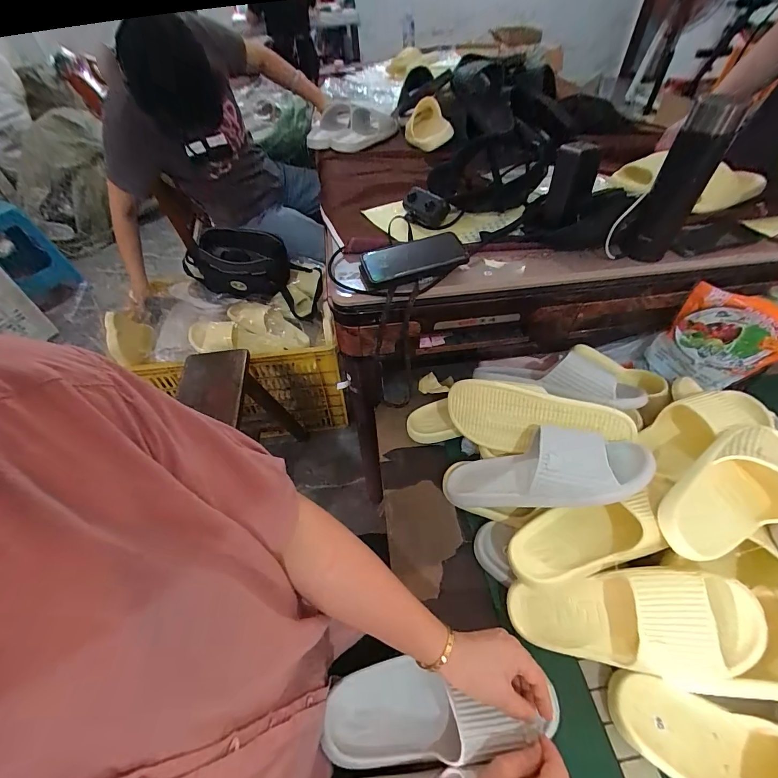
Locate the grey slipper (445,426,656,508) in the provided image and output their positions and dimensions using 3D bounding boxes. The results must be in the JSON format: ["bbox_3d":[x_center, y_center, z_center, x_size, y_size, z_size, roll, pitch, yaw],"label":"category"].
[{"bbox_3d":[0.199,0.114,0.506,0.267,0.073,0.107,-19,41,33],"label":"grey slipper"}]

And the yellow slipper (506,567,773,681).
[{"bbox_3d":[0.267,0.264,0.421,0.250,0.062,0.095,-15,45,25],"label":"yellow slipper"}]

